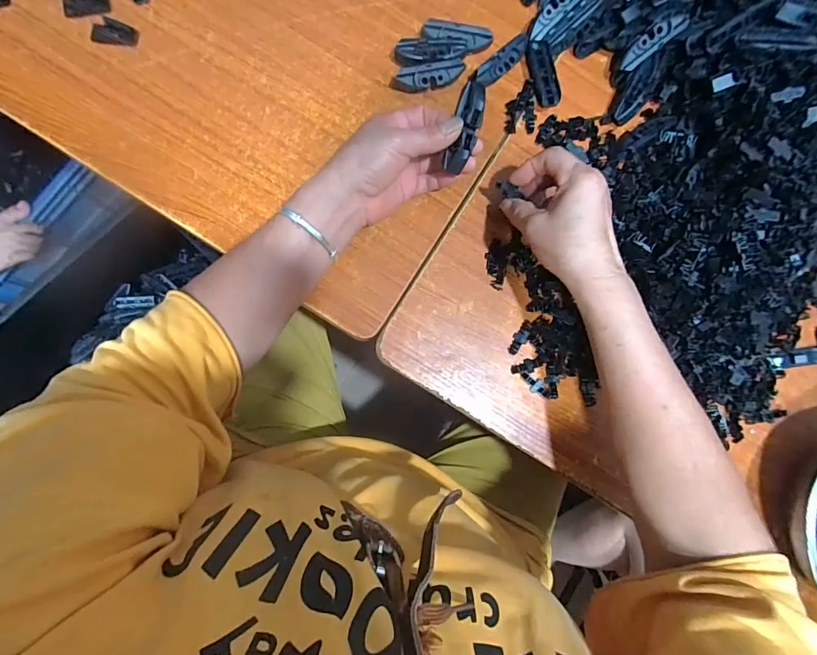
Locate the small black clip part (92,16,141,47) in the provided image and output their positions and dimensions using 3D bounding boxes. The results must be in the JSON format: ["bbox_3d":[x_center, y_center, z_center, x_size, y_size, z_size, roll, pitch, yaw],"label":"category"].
[{"bbox_3d":[-0.282,-0.284,0.398,0.040,0.004,0.026,2,83,-5],"label":"small black clip part"}]

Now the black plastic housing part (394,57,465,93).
[{"bbox_3d":[0.022,-0.250,0.415,0.069,0.023,0.019,-11,85,-6],"label":"black plastic housing part"}]

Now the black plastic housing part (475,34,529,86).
[{"bbox_3d":[0.096,-0.270,0.423,0.019,0.020,0.068,45,82,1],"label":"black plastic housing part"}]

